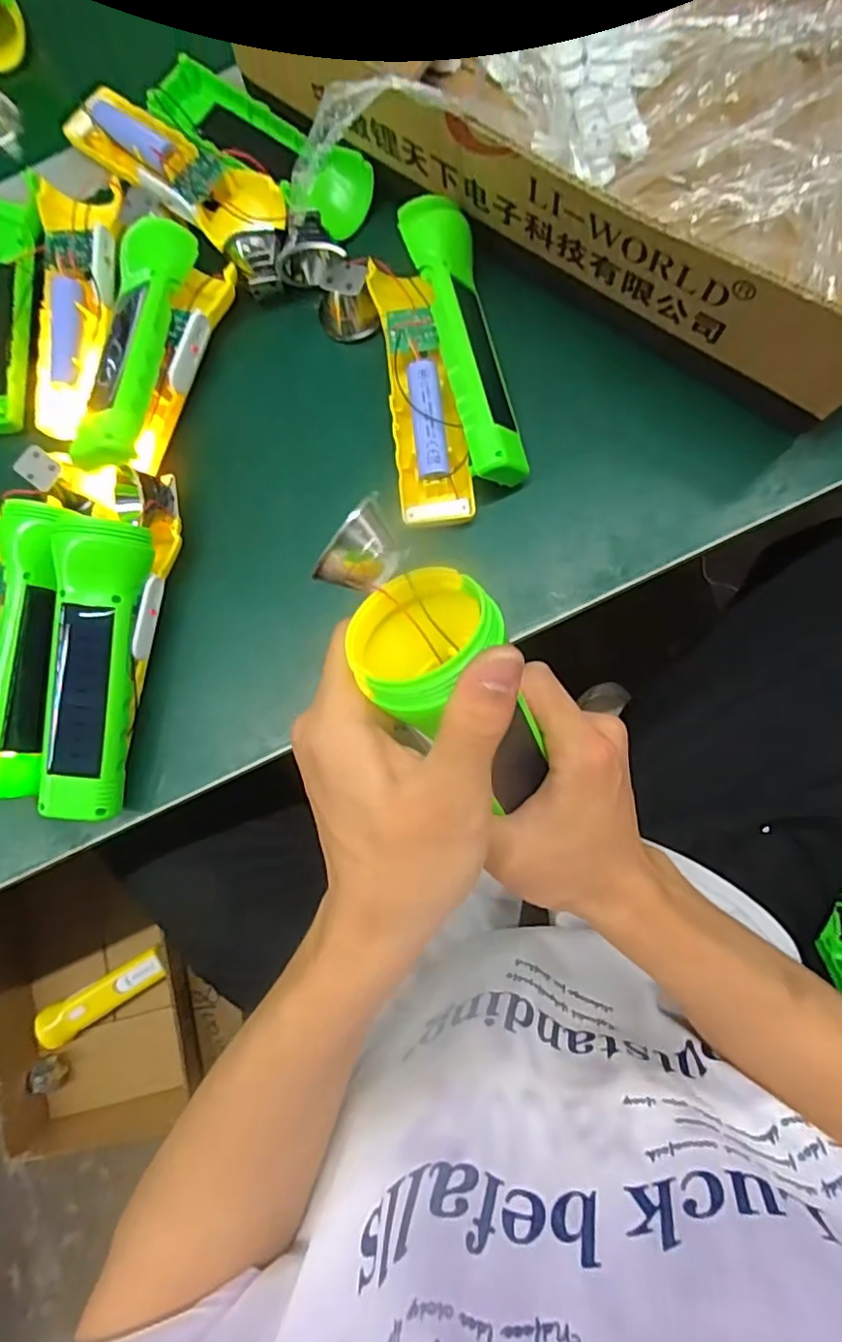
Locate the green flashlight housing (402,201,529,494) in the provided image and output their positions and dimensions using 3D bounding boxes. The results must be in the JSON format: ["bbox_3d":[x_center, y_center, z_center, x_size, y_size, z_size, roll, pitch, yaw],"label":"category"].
[{"bbox_3d":[0.027,-0.188,0.346,0.038,0.041,0.166,-16,82,2],"label":"green flashlight housing"}]

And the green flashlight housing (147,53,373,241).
[{"bbox_3d":[-0.104,-0.334,0.382,0.169,0.034,0.055,40,87,8],"label":"green flashlight housing"}]

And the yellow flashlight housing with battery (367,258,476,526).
[{"bbox_3d":[0.001,-0.160,0.350,0.041,0.031,0.151,-8,82,3],"label":"yellow flashlight housing with battery"}]

